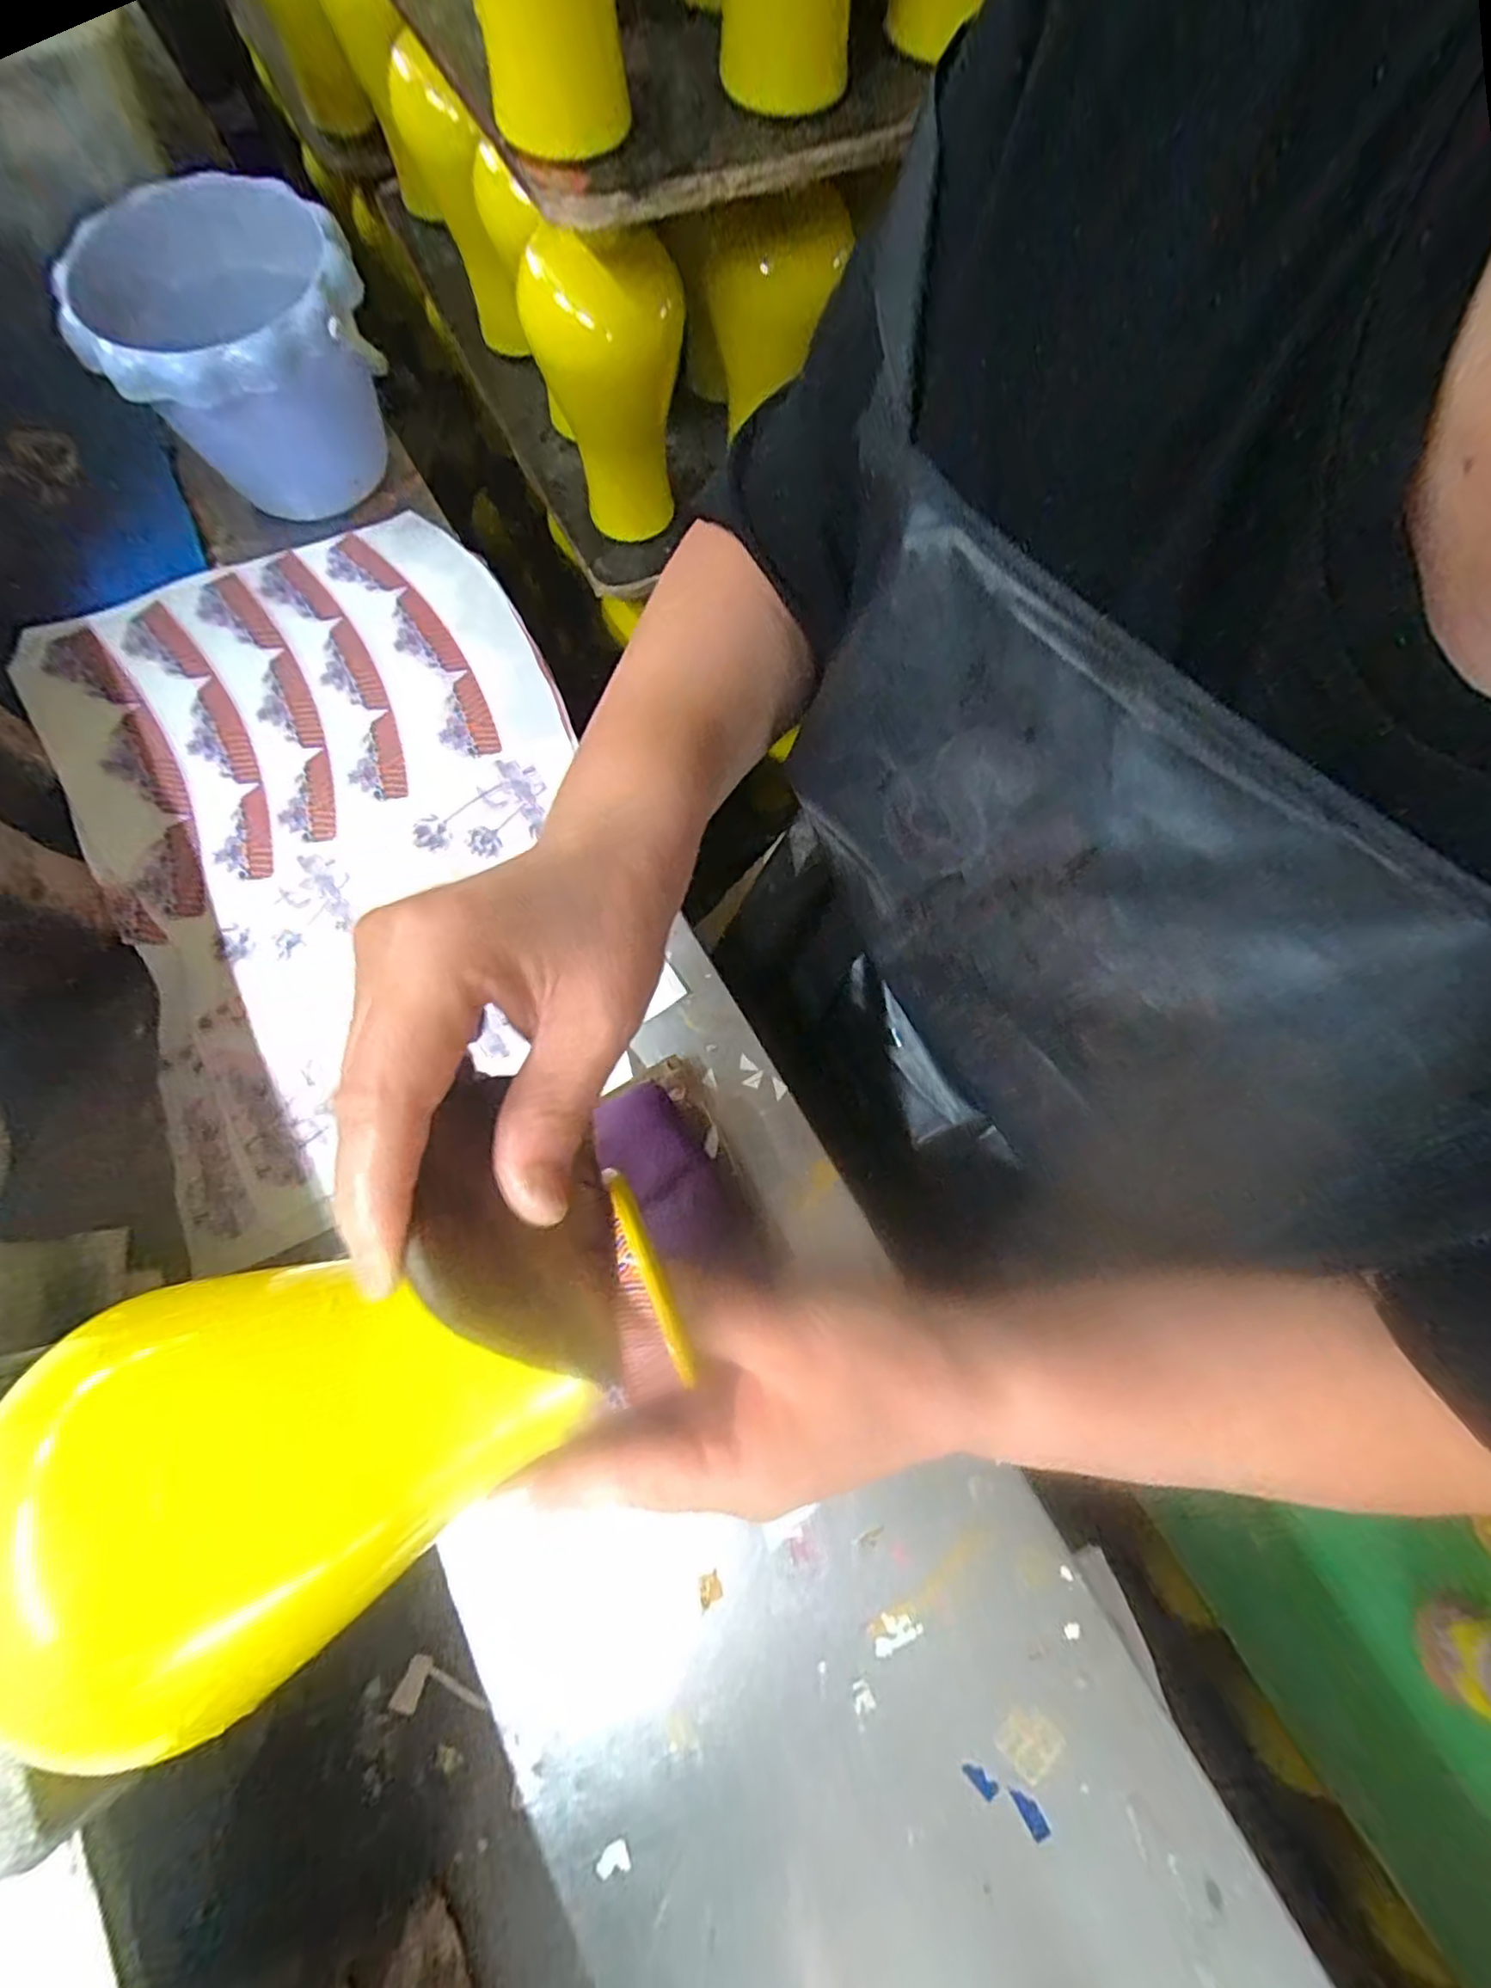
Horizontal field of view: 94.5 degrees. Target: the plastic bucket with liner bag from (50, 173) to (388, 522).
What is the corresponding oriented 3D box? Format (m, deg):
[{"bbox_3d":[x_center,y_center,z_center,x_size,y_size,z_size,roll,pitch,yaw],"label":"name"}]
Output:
[{"bbox_3d":[-0.301,-0.382,0.430,0.149,0.125,0.165,-33,77,-10],"label":"plastic bucket with liner bag"}]

